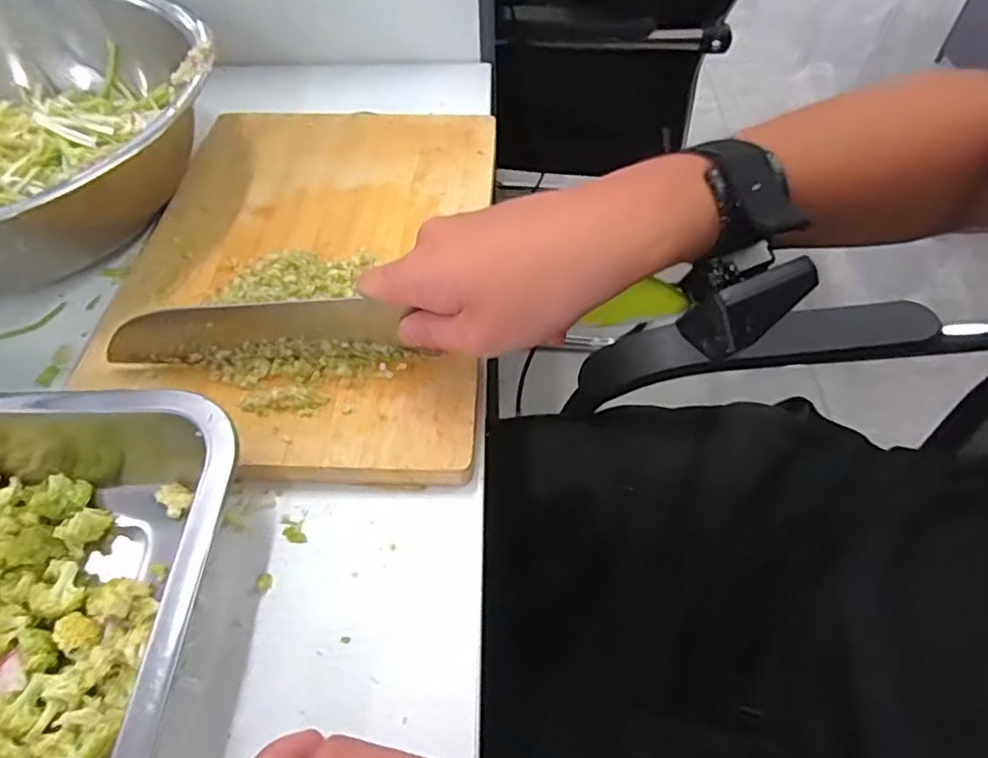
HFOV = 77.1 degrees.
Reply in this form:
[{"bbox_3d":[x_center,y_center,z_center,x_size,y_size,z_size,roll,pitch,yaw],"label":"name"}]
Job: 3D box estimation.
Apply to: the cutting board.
[{"bbox_3d":[-0.118,-0.081,0.399,0.225,0.028,0.313,2,53,1],"label":"cutting board"}]

